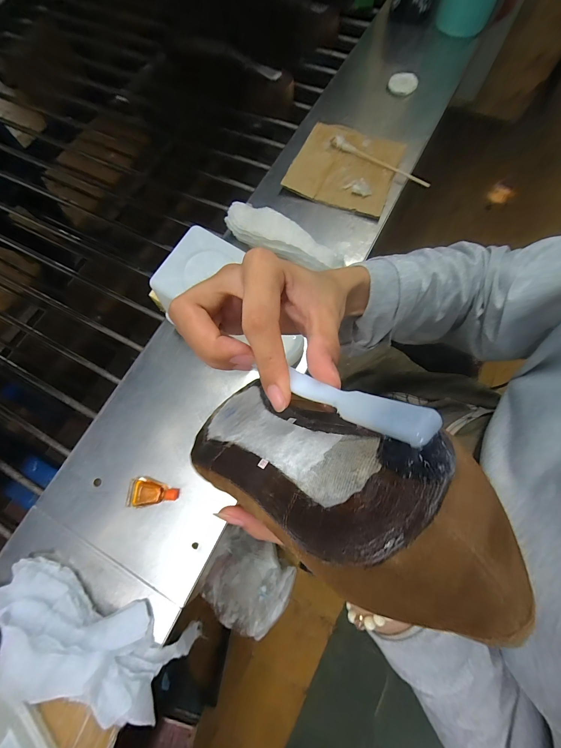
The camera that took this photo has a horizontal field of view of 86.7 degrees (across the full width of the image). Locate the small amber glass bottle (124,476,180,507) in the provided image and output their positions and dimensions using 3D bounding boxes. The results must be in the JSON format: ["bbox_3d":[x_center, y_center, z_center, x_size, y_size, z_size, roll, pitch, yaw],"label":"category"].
[{"bbox_3d":[-0.165,0.152,0.386,0.062,0.019,0.034,-2,73,2],"label":"small amber glass bottle"}]

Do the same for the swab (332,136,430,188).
[{"bbox_3d":[0.177,-0.383,0.536,0.197,0.011,0.022,34,77,12],"label":"swab"}]

